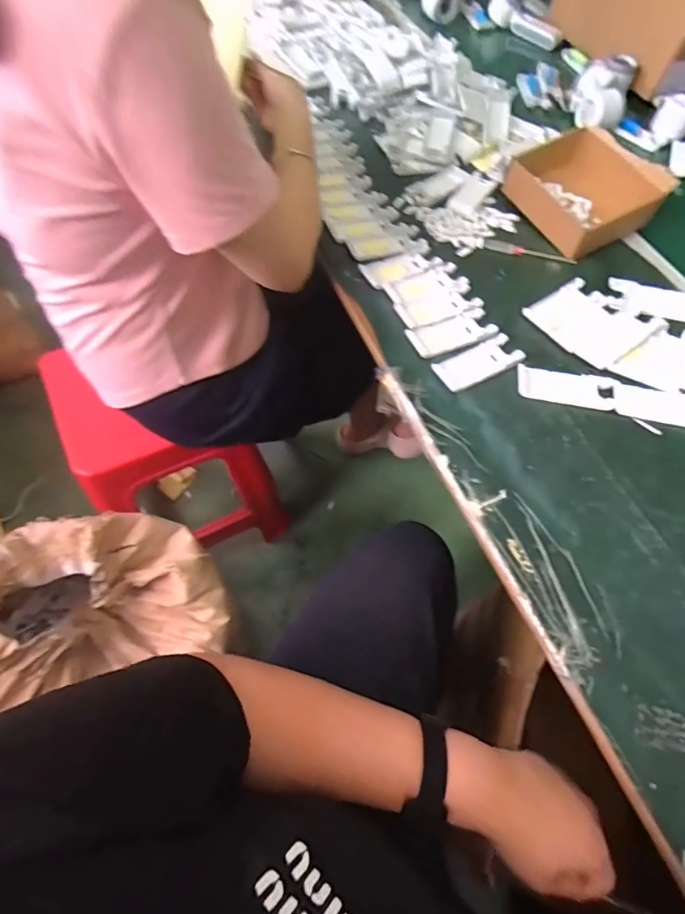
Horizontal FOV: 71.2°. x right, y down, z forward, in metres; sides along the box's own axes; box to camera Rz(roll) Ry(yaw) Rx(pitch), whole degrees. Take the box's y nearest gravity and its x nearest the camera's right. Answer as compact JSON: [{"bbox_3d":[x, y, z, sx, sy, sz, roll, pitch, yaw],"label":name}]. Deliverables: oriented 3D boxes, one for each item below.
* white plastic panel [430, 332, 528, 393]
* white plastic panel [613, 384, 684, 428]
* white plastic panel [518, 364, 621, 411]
[{"bbox_3d":[0.155,-0.107,0.543,0.104,0.005,0.043,-24,65,-16],"label":"white plastic panel"},{"bbox_3d":[0.357,-0.056,0.532,0.107,0.006,0.042,12,61,3],"label":"white plastic panel"},{"bbox_3d":[0.255,-0.079,0.540,0.111,0.004,0.046,10,61,2],"label":"white plastic panel"}]

